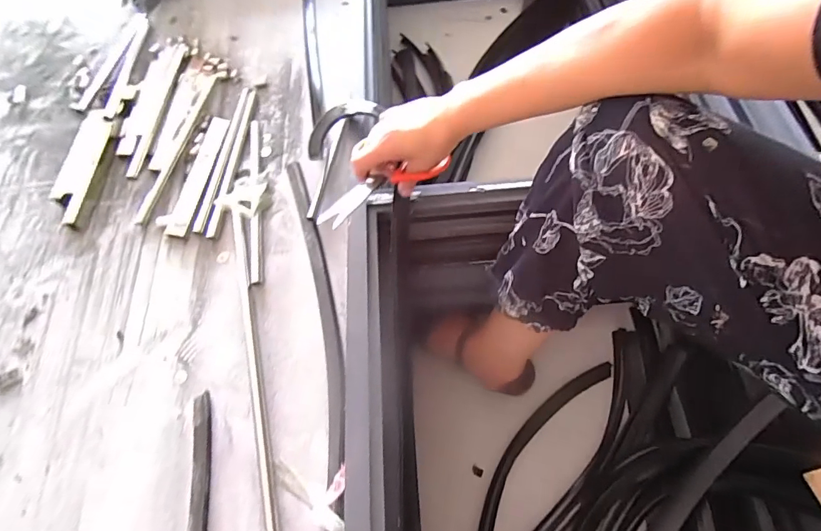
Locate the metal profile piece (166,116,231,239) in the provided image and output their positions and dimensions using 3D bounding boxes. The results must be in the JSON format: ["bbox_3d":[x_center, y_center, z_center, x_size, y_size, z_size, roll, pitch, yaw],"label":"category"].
[{"bbox_3d":[-0.476,-0.214,0.994,0.053,0.012,0.336,2,63,3],"label":"metal profile piece"}]

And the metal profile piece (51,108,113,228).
[{"bbox_3d":[-0.748,-0.231,1.005,0.080,0.028,0.339,-4,62,0],"label":"metal profile piece"}]

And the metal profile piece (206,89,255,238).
[{"bbox_3d":[-0.404,-0.255,1.010,0.027,0.015,0.437,1,62,3],"label":"metal profile piece"}]

